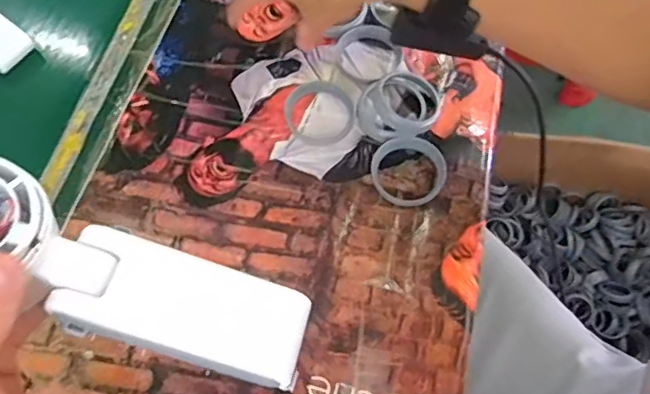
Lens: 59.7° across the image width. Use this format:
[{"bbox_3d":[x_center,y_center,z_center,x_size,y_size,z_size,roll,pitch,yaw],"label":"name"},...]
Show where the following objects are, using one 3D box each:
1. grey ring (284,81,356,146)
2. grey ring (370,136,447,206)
[{"bbox_3d":[-0.004,-0.074,0.487,0.060,0.009,0.060,0,64,-1],"label":"grey ring"},{"bbox_3d":[0.067,-0.022,0.462,0.059,0.014,0.059,0,64,-1],"label":"grey ring"}]

